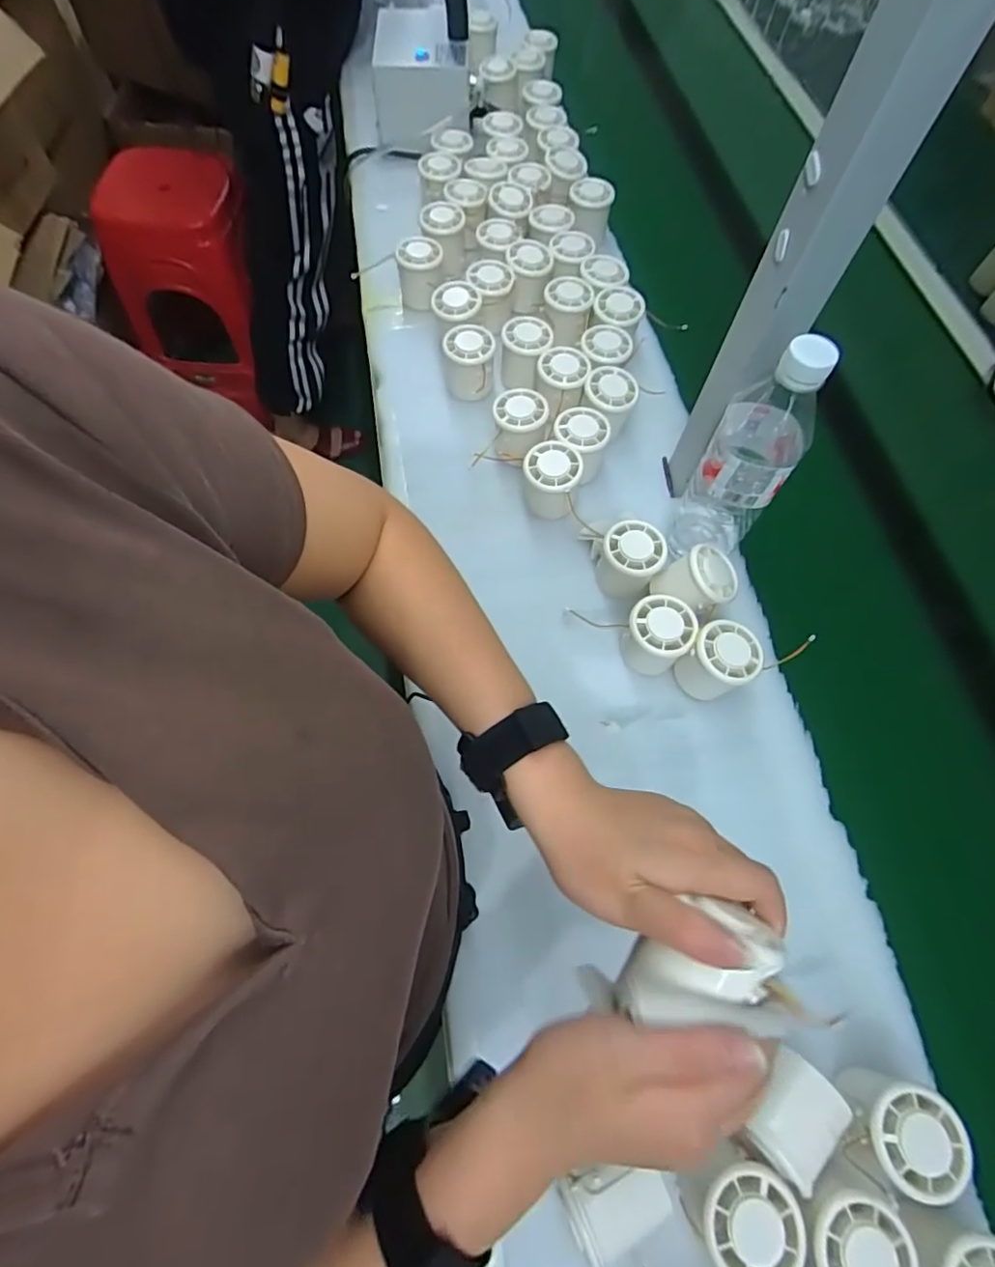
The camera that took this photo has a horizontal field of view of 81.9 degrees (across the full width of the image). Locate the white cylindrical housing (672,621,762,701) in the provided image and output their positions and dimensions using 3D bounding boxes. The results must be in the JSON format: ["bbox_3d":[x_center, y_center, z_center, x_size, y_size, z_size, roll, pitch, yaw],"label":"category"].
[{"bbox_3d":[0.188,0.025,0.490,0.052,0.055,0.052,1,66,-2],"label":"white cylindrical housing"}]

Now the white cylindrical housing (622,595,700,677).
[{"bbox_3d":[0.138,0.002,0.501,0.051,0.056,0.052,1,66,-2],"label":"white cylindrical housing"}]

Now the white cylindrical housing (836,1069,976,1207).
[{"bbox_3d":[0.251,0.311,0.362,0.054,0.051,0.054,1,66,-2],"label":"white cylindrical housing"}]

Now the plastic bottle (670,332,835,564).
[{"bbox_3d":[0.202,-0.138,0.471,0.066,0.220,0.071,31,68,11],"label":"plastic bottle"}]

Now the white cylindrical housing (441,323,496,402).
[{"bbox_3d":[-0.031,-0.297,0.626,0.055,0.053,0.067,0,66,-3],"label":"white cylindrical housing"}]

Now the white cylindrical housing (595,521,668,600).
[{"bbox_3d":[0.121,-0.067,0.530,0.055,0.059,0.053,21,66,7],"label":"white cylindrical housing"}]

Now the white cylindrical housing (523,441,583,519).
[{"bbox_3d":[0.052,-0.151,0.564,0.053,0.053,0.050,1,66,-2],"label":"white cylindrical housing"}]

